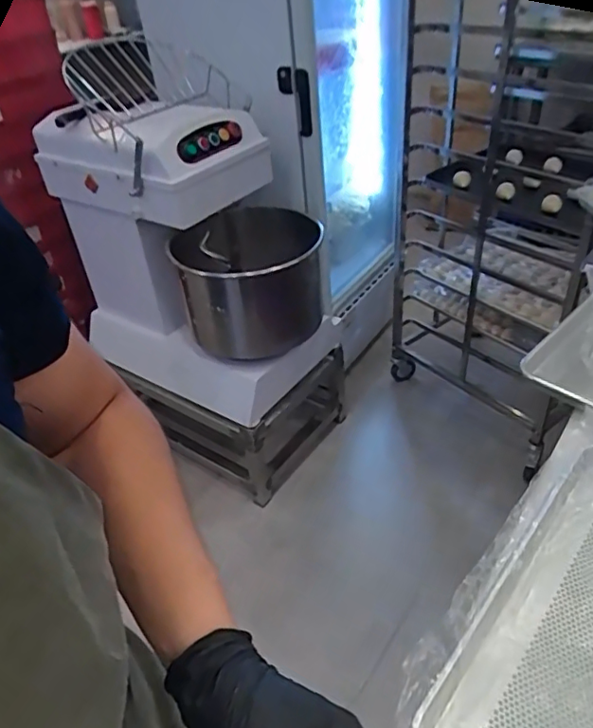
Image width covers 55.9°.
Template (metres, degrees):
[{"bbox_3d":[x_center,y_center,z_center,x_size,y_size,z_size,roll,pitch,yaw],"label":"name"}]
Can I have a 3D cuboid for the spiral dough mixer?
[{"bbox_3d":[-0.256,-0.312,1.543,0.624,0.896,0.425,17,43,26],"label":"spiral dough mixer"}]

